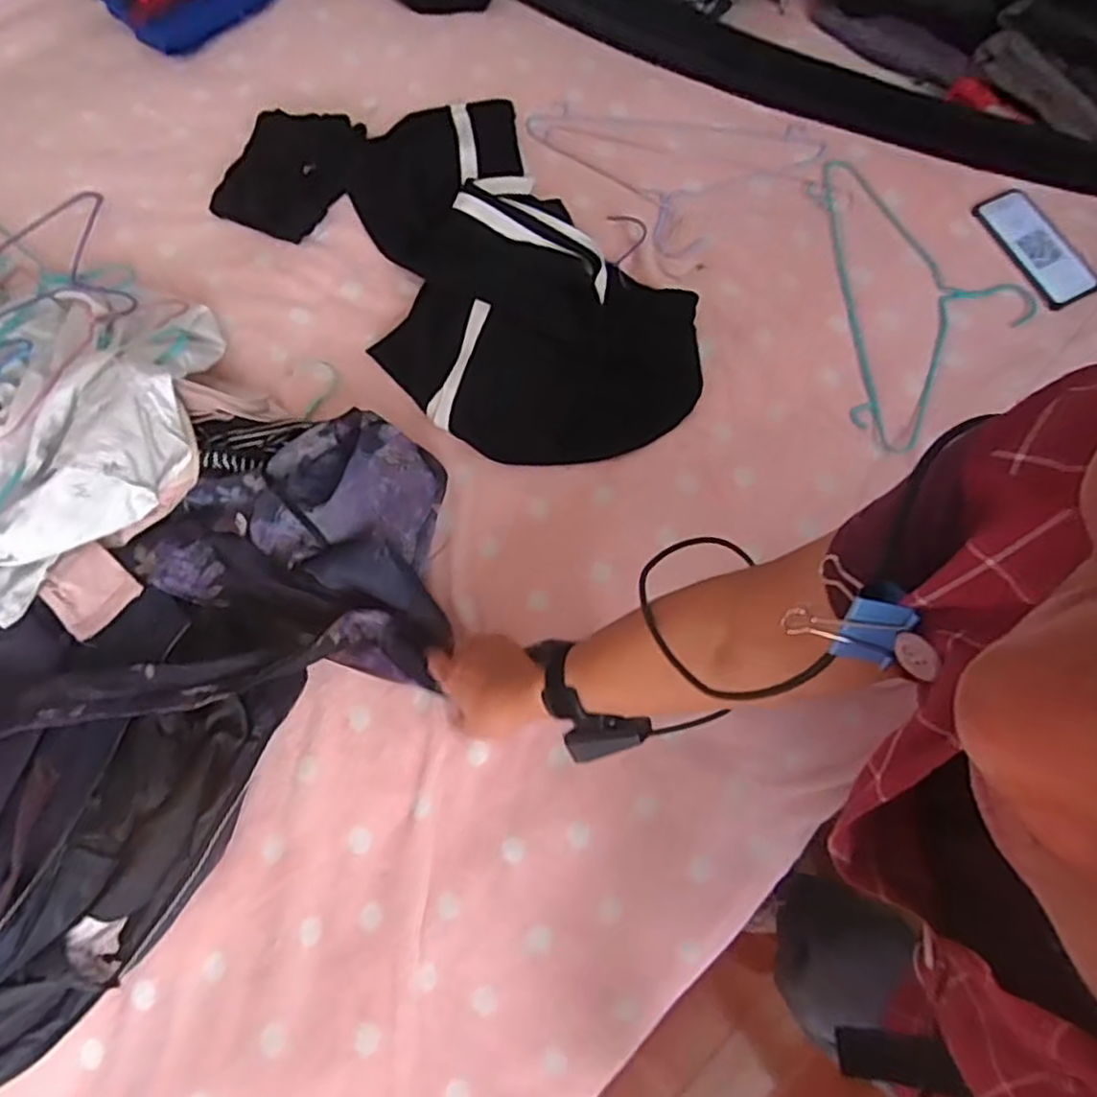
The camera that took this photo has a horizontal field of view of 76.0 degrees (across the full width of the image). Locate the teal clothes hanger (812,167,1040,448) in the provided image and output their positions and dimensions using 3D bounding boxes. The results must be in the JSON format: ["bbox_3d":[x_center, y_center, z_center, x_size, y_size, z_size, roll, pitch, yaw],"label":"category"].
[{"bbox_3d":[0.461,-0.304,0.853,0.239,0.025,0.407,0,69,-2],"label":"teal clothes hanger"}]

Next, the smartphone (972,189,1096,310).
[{"bbox_3d":[0.600,-0.372,0.864,0.072,0.015,0.167,-25,73,-6],"label":"smartphone"}]

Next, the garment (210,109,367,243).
[{"bbox_3d":[-0.338,-0.502,0.928,0.175,0.031,0.198,19,73,8],"label":"garment"}]

